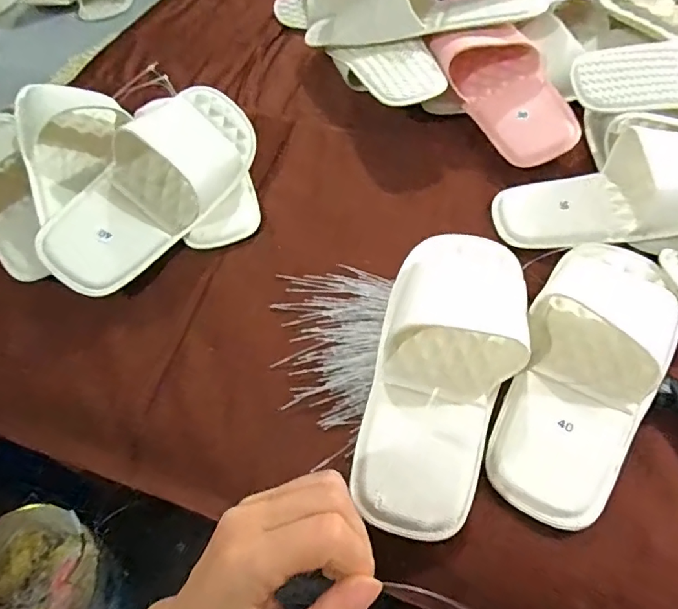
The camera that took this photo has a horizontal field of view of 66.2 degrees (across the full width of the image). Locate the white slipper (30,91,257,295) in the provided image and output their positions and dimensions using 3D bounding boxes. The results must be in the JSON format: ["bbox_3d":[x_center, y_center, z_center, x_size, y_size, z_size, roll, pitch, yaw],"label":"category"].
[{"bbox_3d":[-0.165,-0.108,0.469,0.099,0.058,0.236,43,64,-14],"label":"white slipper"}]

